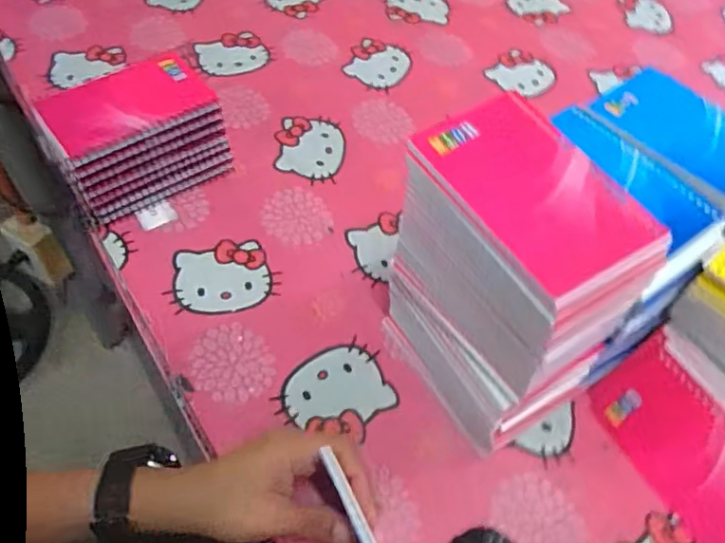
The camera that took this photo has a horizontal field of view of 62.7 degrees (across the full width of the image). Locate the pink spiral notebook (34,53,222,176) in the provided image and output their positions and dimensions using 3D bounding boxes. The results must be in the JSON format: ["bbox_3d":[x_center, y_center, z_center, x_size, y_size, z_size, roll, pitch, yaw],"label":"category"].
[{"bbox_3d":[-0.200,-0.143,0.503,0.132,0.014,0.086,-29,62,-24],"label":"pink spiral notebook"}]

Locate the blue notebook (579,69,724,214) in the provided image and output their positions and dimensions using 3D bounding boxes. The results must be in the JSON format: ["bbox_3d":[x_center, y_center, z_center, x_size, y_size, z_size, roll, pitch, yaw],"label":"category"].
[{"bbox_3d":[0.232,-0.097,0.419,0.086,0.011,0.126,-32,63,-25],"label":"blue notebook"}]

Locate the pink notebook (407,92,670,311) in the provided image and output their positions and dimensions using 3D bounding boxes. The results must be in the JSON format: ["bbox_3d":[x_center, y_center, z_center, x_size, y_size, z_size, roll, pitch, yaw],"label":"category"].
[{"bbox_3d":[0.095,-0.047,0.331,0.079,0.013,0.131,-29,63,-12],"label":"pink notebook"}]

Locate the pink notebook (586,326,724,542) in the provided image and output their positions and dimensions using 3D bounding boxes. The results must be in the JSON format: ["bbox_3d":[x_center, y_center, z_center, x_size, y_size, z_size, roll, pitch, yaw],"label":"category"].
[{"bbox_3d":[0.218,0.121,0.402,0.009,0.080,0.140,-1,50,-40],"label":"pink notebook"}]

